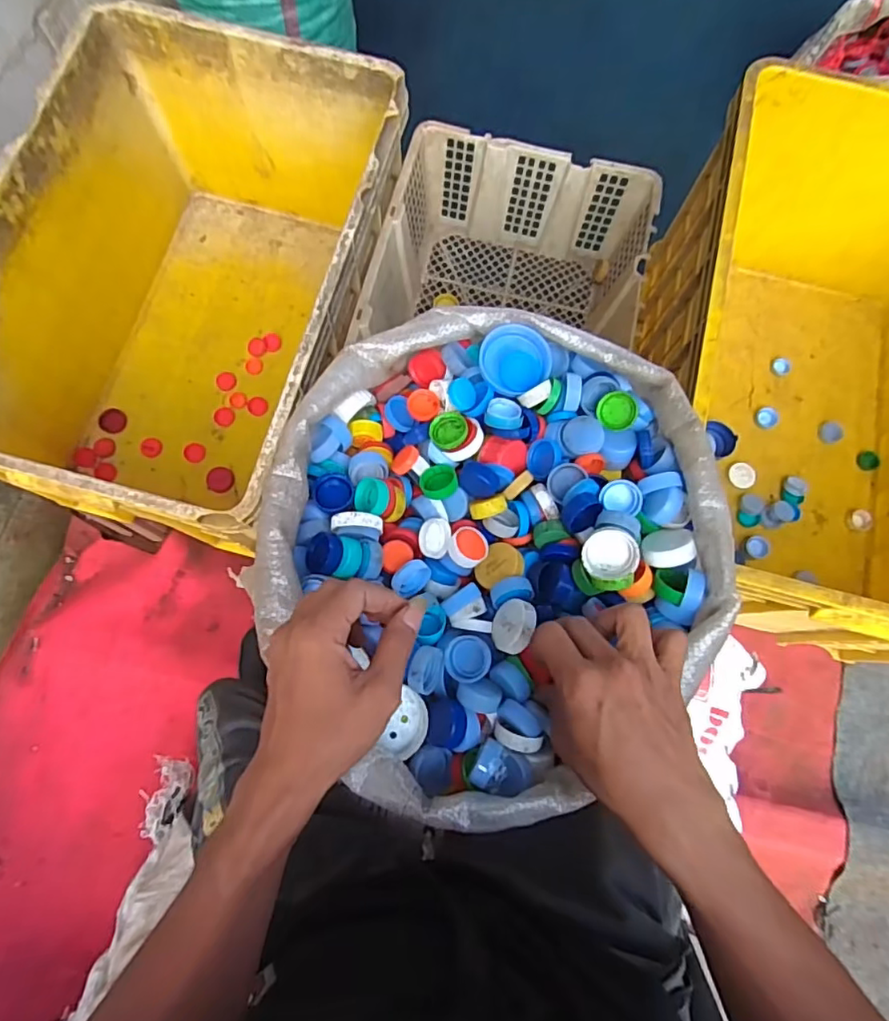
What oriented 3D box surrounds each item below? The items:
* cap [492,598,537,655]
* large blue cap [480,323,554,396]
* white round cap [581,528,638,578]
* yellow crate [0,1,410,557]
[{"bbox_3d":[0.052,0.085,0.420,0.013,0.037,0.038,23,63,-34],"label":"cap"},{"bbox_3d":[0.058,-0.124,0.480,0.057,0.023,0.057,0,92,-3],"label":"large blue cap"},{"bbox_3d":[0.123,0.031,0.423,0.038,0.014,0.034,13,101,24],"label":"white round cap"},{"bbox_3d":[-0.320,-0.277,0.790,0.417,0.332,0.617,15,73,4],"label":"yellow crate"}]

